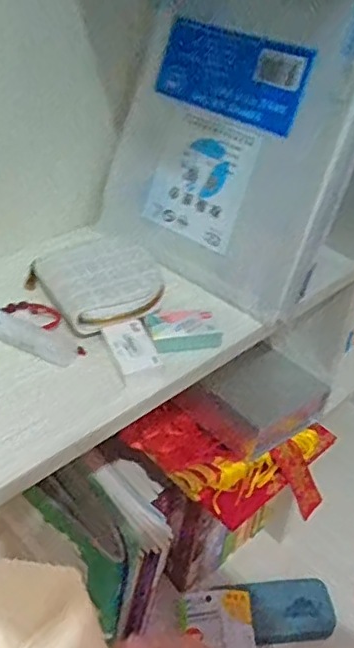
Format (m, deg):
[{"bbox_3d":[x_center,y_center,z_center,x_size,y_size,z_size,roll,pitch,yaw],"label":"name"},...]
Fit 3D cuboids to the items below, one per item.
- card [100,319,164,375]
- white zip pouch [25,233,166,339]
[{"bbox_3d":[-0.032,0.016,0.439,0.030,0.004,0.049,-20,49,-17],"label":"card"},{"bbox_3d":[-0.063,-0.039,0.492,0.088,0.026,0.109,-20,44,-25],"label":"white zip pouch"}]

